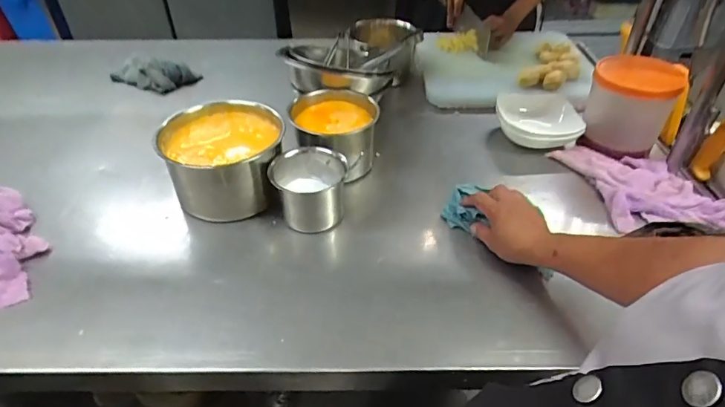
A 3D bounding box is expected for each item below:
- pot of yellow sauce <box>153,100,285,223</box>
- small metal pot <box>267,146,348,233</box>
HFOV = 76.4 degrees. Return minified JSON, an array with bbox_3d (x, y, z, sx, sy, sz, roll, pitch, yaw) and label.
[{"bbox_3d":[-0.221,-0.074,0.754,0.185,0.104,0.178,0,41,0],"label":"pot of yellow sauce"},{"bbox_3d":[-0.084,-0.014,0.721,0.106,0.109,0.103,0,41,0],"label":"small metal pot"}]

